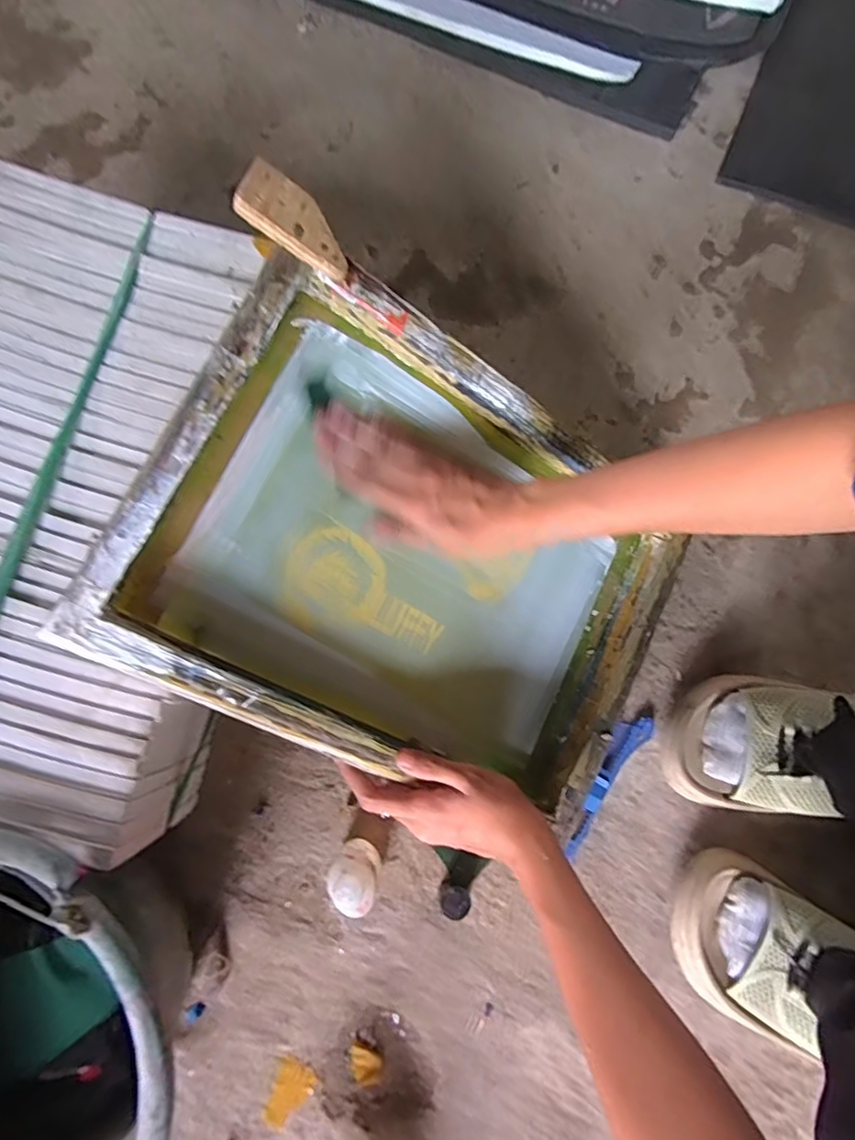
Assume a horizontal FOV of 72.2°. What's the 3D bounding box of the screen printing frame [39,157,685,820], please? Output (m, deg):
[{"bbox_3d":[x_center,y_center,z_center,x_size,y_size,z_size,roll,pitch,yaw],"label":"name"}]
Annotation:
[{"bbox_3d":[-0.003,-0.008,0.416,0.394,0.055,0.287,30,79,-21],"label":"screen printing frame"}]

